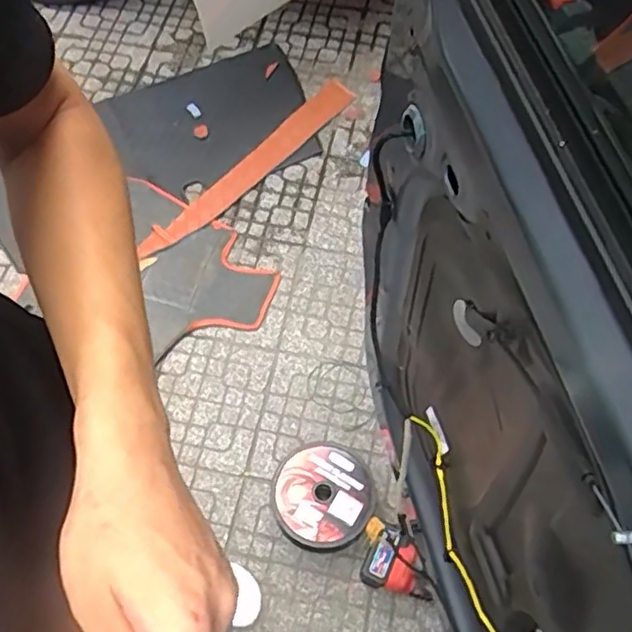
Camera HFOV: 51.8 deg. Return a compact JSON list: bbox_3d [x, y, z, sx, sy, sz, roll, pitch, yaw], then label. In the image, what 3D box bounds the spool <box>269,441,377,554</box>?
[{"bbox_3d":[0.014,0.373,1.341,0.202,0.106,0.195,0,63,-1],"label":"spool"}]

